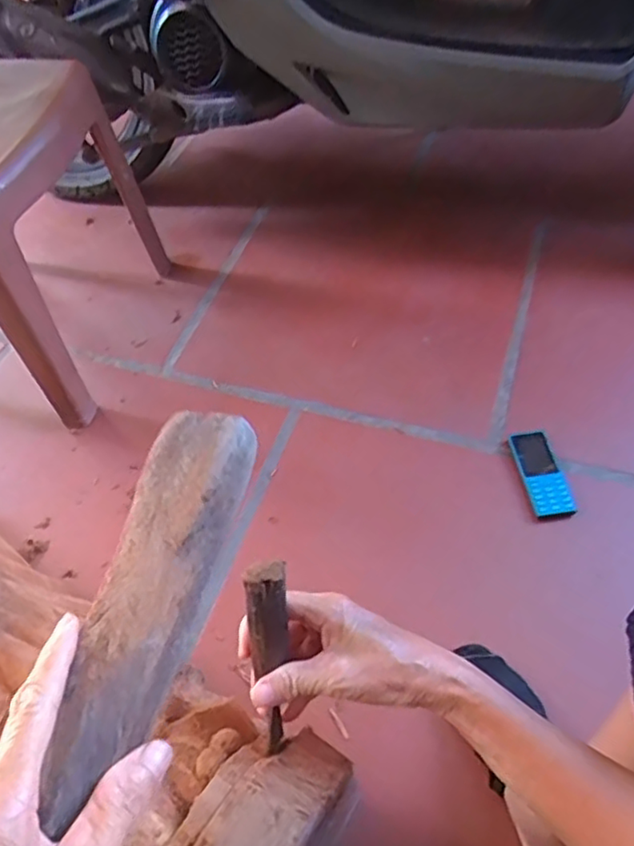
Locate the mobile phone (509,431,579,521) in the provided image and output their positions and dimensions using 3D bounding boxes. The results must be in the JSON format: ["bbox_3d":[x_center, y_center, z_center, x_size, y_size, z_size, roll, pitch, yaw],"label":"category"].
[{"bbox_3d":[0.293,0.064,0.810,0.053,0.011,0.125,-8,54,-1],"label":"mobile phone"}]

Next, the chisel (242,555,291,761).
[{"bbox_3d":[-0.030,0.158,0.416,0.025,0.149,0.020,0,24,4],"label":"chisel"}]

